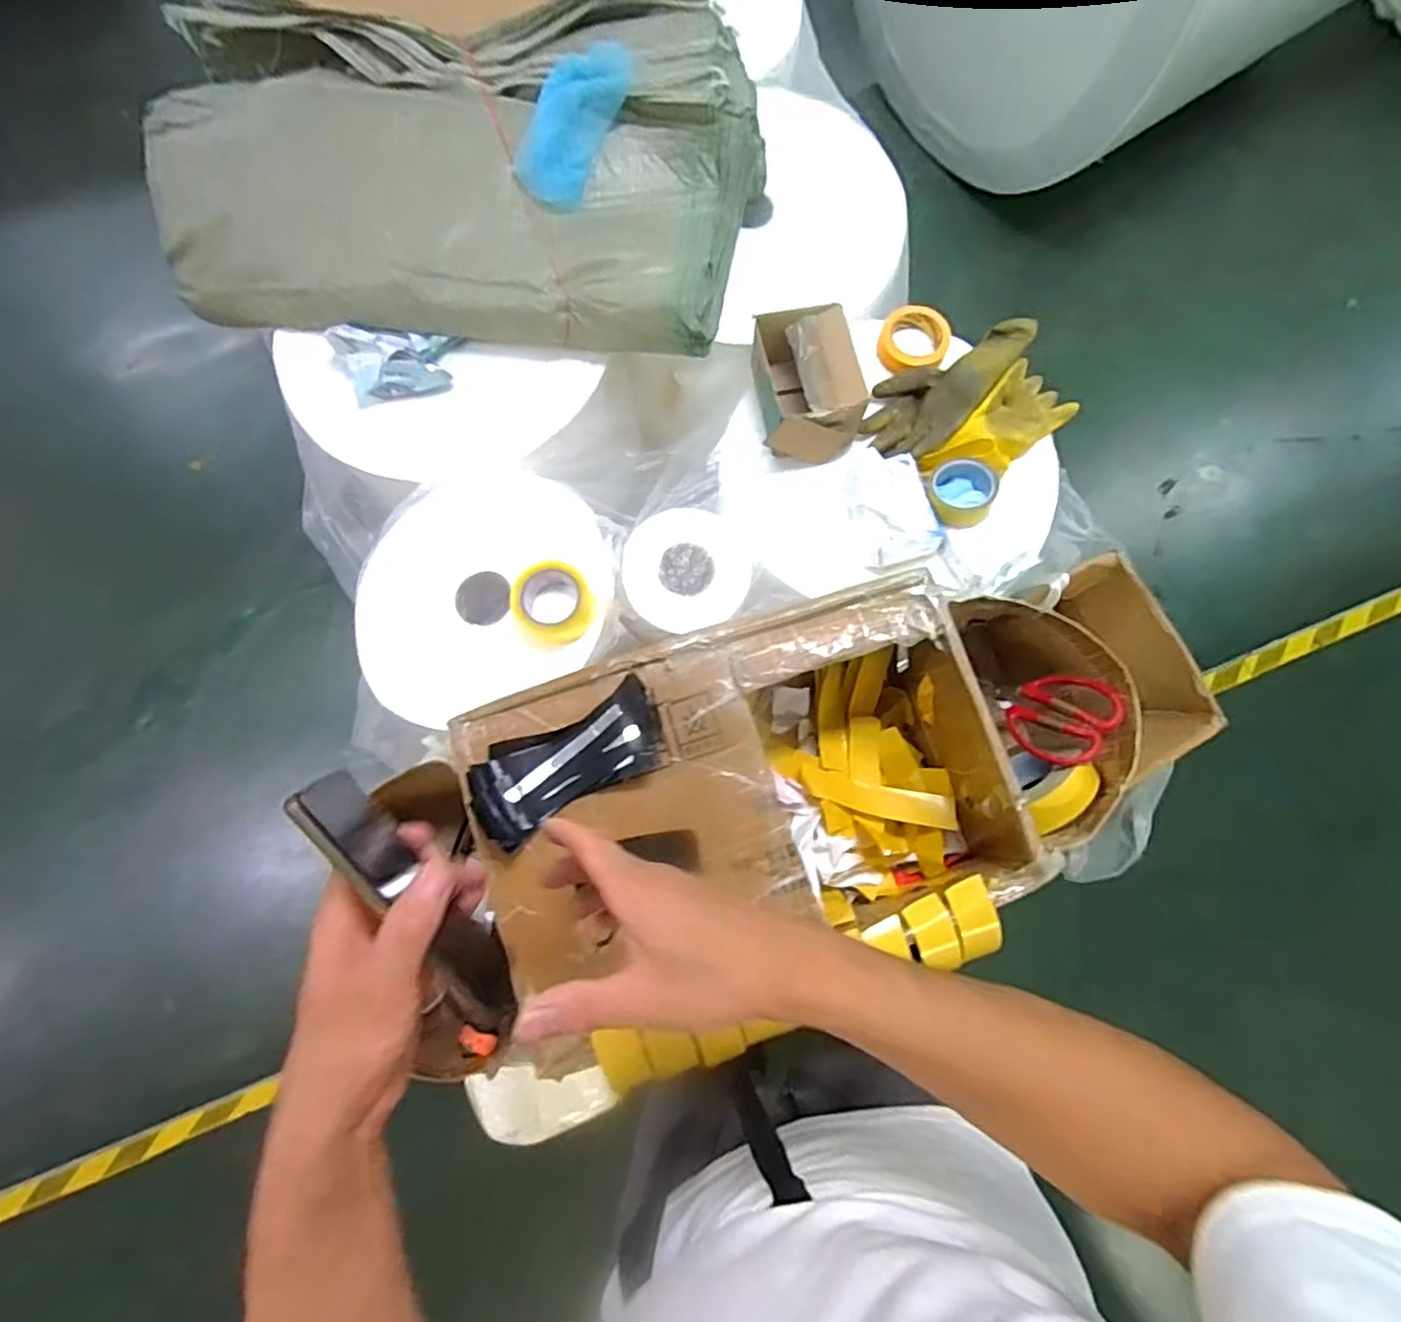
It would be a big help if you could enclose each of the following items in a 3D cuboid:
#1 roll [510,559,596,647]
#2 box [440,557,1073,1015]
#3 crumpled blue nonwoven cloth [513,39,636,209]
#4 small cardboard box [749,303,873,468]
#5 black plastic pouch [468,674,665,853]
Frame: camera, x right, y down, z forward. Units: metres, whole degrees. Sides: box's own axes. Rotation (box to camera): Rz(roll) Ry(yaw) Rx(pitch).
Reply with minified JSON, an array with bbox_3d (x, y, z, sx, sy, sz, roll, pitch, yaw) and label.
[{"bbox_3d":[-0.208,-0.080,0.942,0.115,0.044,0.119,-36,80,-7],"label":"roll"},{"bbox_3d":[0.046,0.135,0.645,0.463,0.175,0.302,-18,78,-4],"label":"box"},{"bbox_3d":[-0.192,-0.813,1.002,0.124,0.072,0.238,20,79,4],"label":"crumpled blue nonwoven cloth"},{"bbox_3d":[0.158,-0.406,0.980,0.141,0.087,0.205,-7,78,-2],"label":"small cardboard box"},{"bbox_3d":[-0.110,0.080,0.559,0.169,0.050,0.082,-32,80,-6],"label":"black plastic pouch"}]

